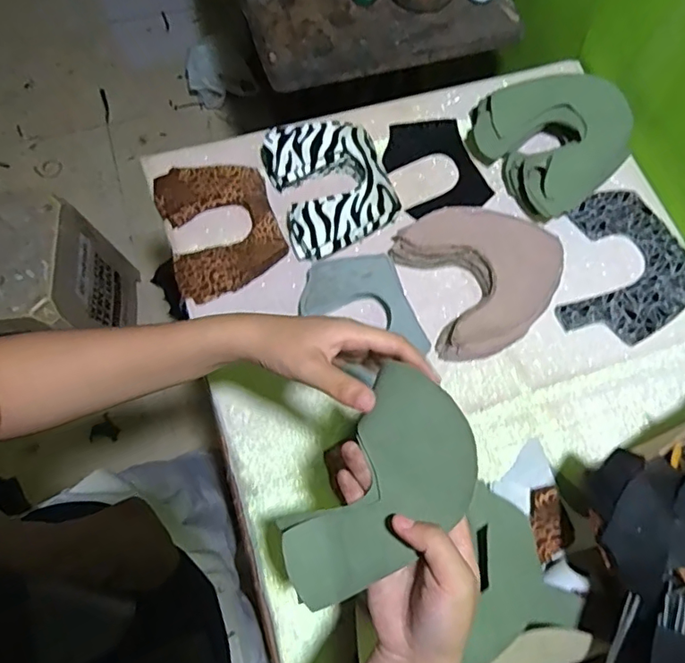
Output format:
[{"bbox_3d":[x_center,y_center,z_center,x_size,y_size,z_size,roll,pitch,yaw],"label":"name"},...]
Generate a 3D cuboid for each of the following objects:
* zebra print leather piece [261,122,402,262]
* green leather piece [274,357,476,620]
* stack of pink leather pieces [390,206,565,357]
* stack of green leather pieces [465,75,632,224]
[{"bbox_3d":[-0.015,-0.177,0.645,0.134,0.049,0.160,-23,73,-6],"label":"zebra print leather piece"},{"bbox_3d":[0.021,0.110,0.339,0.083,0.012,0.176,38,110,15],"label":"green leather piece"},{"bbox_3d":[0.168,-0.068,0.622,0.179,0.037,0.176,-22,73,-6],"label":"stack of pink leather pieces"},{"bbox_3d":[0.266,-0.245,0.665,0.161,0.064,0.175,-31,75,-13],"label":"stack of green leather pieces"}]

